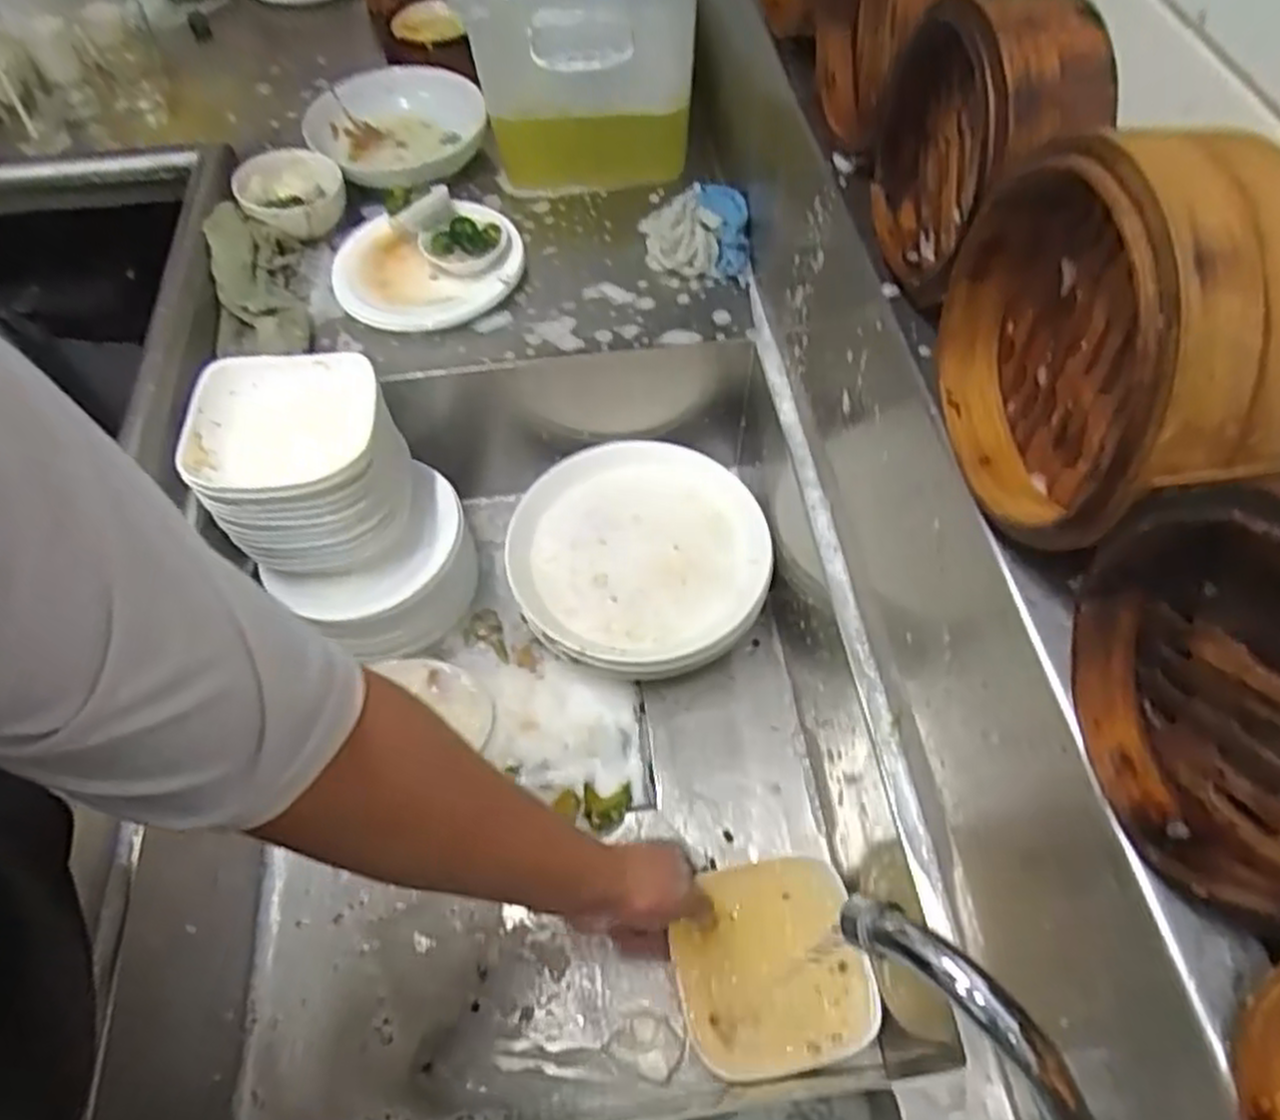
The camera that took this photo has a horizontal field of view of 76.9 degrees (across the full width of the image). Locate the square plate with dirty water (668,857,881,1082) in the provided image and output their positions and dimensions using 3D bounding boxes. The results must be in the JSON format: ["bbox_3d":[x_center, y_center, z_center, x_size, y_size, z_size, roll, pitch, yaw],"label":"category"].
[{"bbox_3d":[0.104,0.322,0.645,0.145,0.027,0.147,-10,57,-9],"label":"square plate with dirty water"}]

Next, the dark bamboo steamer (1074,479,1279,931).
[{"bbox_3d":[0.205,0.046,0.271,0.050,0.132,0.137,-3,56,-5],"label":"dark bamboo steamer"}]

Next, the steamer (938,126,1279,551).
[{"bbox_3d":[0.197,-0.090,0.339,0.076,0.152,0.158,-1,56,-3],"label":"steamer"}]

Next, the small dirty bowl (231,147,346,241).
[{"bbox_3d":[-0.377,-0.397,0.873,0.106,0.037,0.110,1,56,-2],"label":"small dirty bowl"}]

